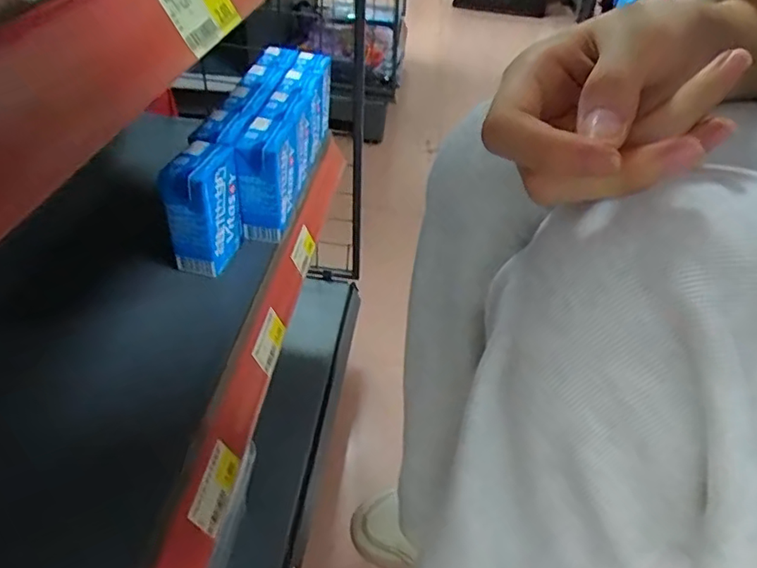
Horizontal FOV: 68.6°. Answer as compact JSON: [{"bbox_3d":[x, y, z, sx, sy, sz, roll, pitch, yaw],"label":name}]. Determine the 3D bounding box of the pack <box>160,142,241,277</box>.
[{"bbox_3d":[-0.162,-0.067,0.518,0.041,0.111,0.071,14,42,12],"label":"pack"}]

